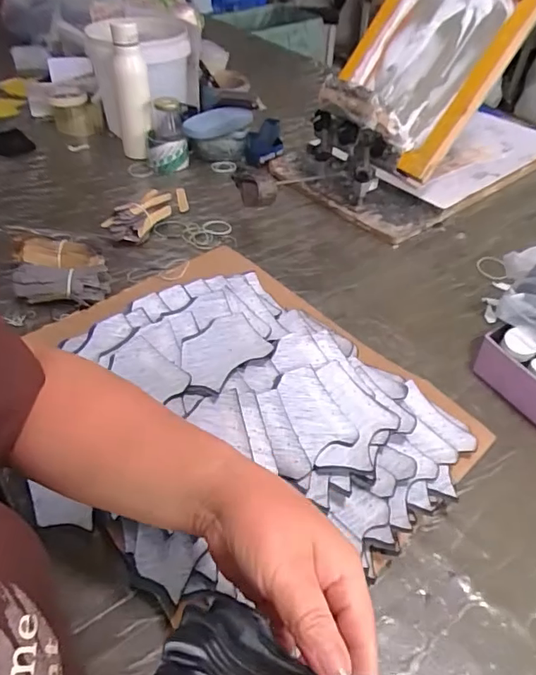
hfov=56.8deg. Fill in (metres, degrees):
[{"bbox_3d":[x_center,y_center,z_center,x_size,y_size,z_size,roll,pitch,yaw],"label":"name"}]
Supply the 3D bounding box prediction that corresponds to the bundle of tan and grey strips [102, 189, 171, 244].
[{"bbox_3d":[-0.210,-0.202,0.813,0.053,0.041,0.122,23,48,19],"label":"bundle of tan and grey strips"}]

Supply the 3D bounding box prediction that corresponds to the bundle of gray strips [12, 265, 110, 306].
[{"bbox_3d":[-0.284,-0.074,0.683,0.120,0.038,0.046,-2,45,-5],"label":"bundle of gray strips"}]

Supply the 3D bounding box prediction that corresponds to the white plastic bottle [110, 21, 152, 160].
[{"bbox_3d":[-0.261,-0.466,0.951,0.067,0.233,0.063,-7,46,-9],"label":"white plastic bottle"}]

